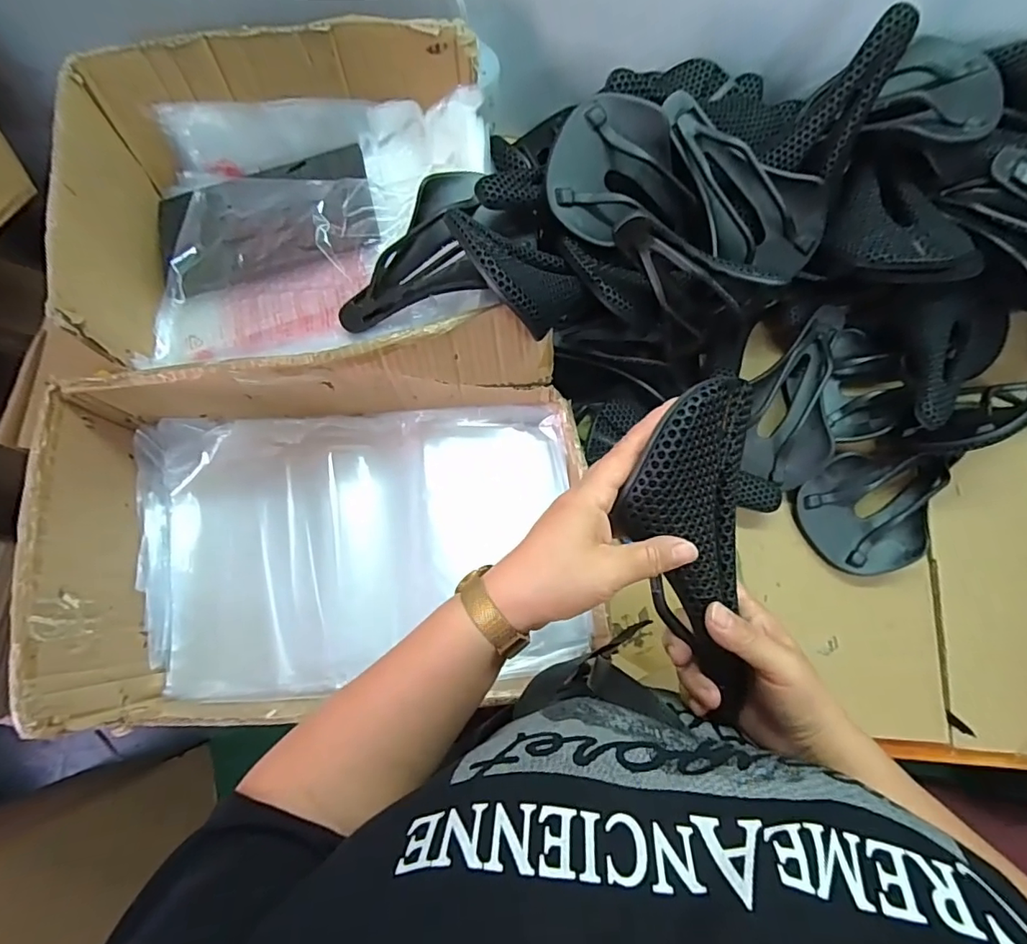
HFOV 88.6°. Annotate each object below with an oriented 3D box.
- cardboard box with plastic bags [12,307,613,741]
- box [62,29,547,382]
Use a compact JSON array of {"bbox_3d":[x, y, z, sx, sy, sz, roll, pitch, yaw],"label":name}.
[{"bbox_3d":[-0.147,0.045,0.486,0.433,0.189,0.306,-6,77,-3],"label":"cardboard box with plastic bags"},{"bbox_3d":[-0.198,-0.245,0.544,0.413,0.149,0.369,-8,77,-4],"label":"box"}]

